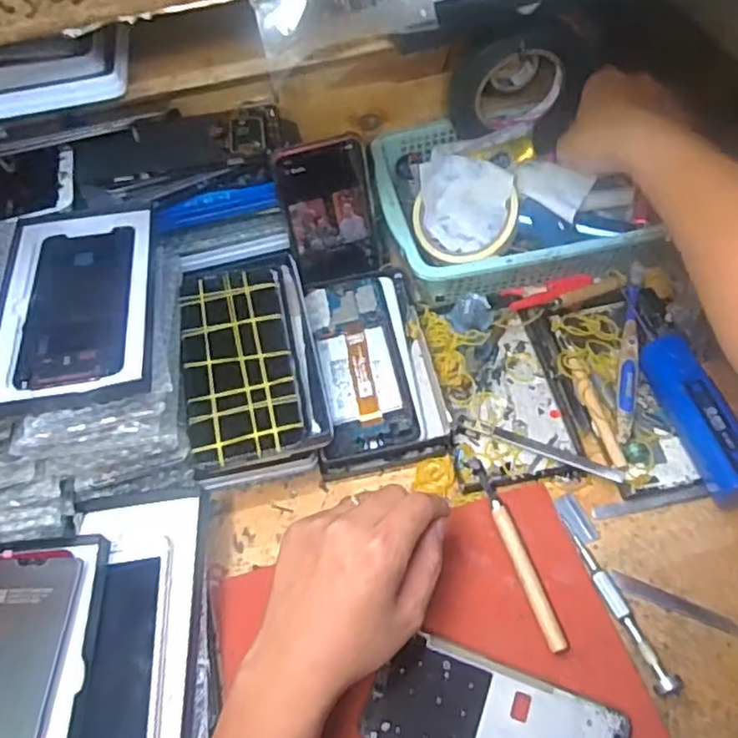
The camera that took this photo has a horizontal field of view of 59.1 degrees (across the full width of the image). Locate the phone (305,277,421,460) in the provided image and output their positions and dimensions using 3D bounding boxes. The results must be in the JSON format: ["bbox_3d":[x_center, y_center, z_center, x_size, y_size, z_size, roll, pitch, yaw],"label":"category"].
[{"bbox_3d":[-0.008,-0.009,0.536,0.070,0.009,0.163,-11,60,-2],"label":"phone"}]

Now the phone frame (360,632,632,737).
[{"bbox_3d":[0.077,0.219,0.400,0.152,0.006,0.073,17,60,15],"label":"phone frame"}]

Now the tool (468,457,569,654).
[{"bbox_3d":[0.102,0.124,0.460,0.012,0.014,0.147,-17,57,-6],"label":"tool"}]

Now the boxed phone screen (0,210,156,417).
[{"bbox_3d":[-0.196,-0.050,0.439,0.100,0.018,0.173,-10,56,-2],"label":"boxed phone screen"}]

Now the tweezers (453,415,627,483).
[{"bbox_3d":[0.130,0.061,0.507,0.132,0.013,0.015,18,60,16],"label":"tweezers"}]

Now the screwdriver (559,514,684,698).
[{"bbox_3d":[0.165,0.155,0.440,0.016,0.014,0.126,-23,58,-10],"label":"screwdriver"}]

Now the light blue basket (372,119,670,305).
[{"bbox_3d":[0.128,-0.150,0.605,0.224,0.072,0.182,-7,56,0],"label":"light blue basket"}]

